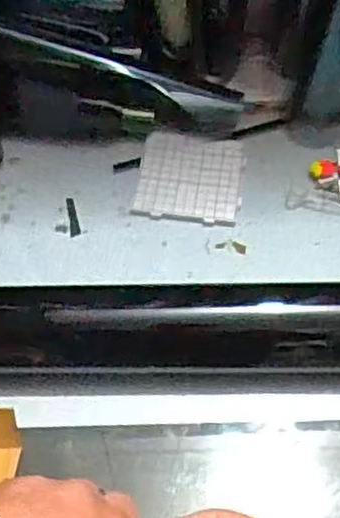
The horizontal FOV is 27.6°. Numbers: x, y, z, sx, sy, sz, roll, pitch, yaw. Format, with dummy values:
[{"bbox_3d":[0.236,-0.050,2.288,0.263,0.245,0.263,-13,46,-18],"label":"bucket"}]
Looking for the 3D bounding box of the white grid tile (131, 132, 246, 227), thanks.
[{"bbox_3d":[0.031,-0.121,0.989,0.144,0.011,0.159,7,57,5],"label":"white grid tile"}]

